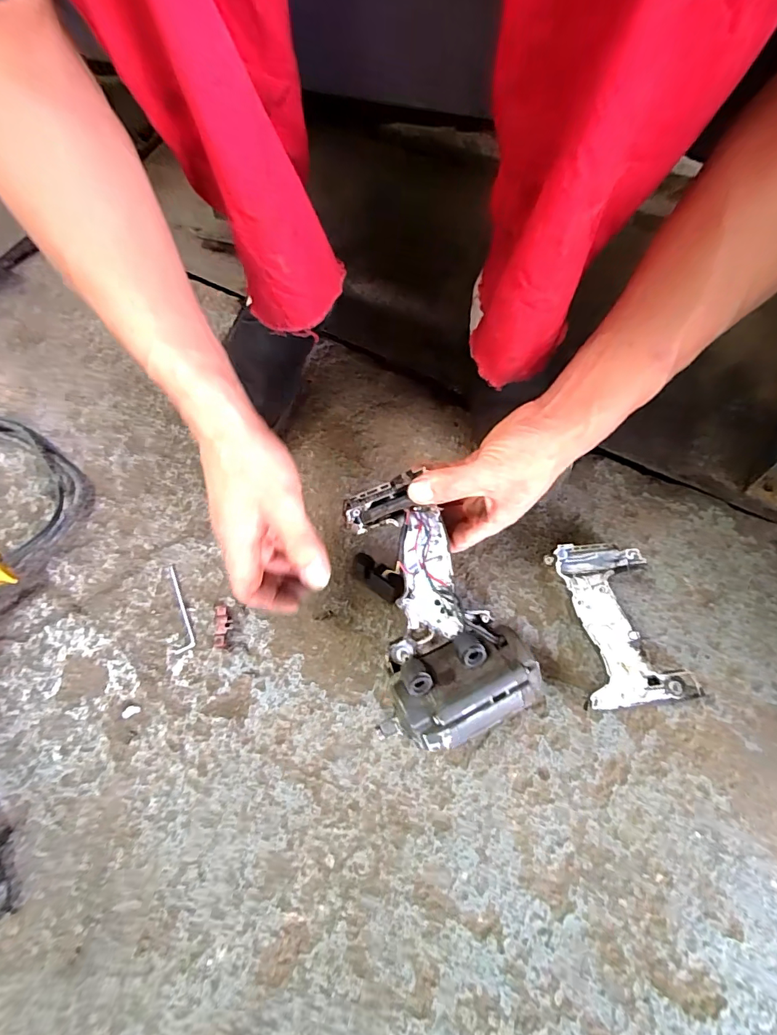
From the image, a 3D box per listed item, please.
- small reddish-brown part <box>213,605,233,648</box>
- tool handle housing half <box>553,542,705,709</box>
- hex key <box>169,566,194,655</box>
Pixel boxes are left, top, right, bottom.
[{"bbox_3d":[-0.158,0.103,0.437,0.017,0.007,0.040,-6,68,-2],"label":"small reddish-brown part"},{"bbox_3d":[0.214,0.095,0.425,0.094,0.031,0.148,-6,68,-3],"label":"tool handle housing half"},{"bbox_3d":[-0.207,0.088,0.445,0.021,0.004,0.086,-18,69,-7],"label":"hex key"}]

